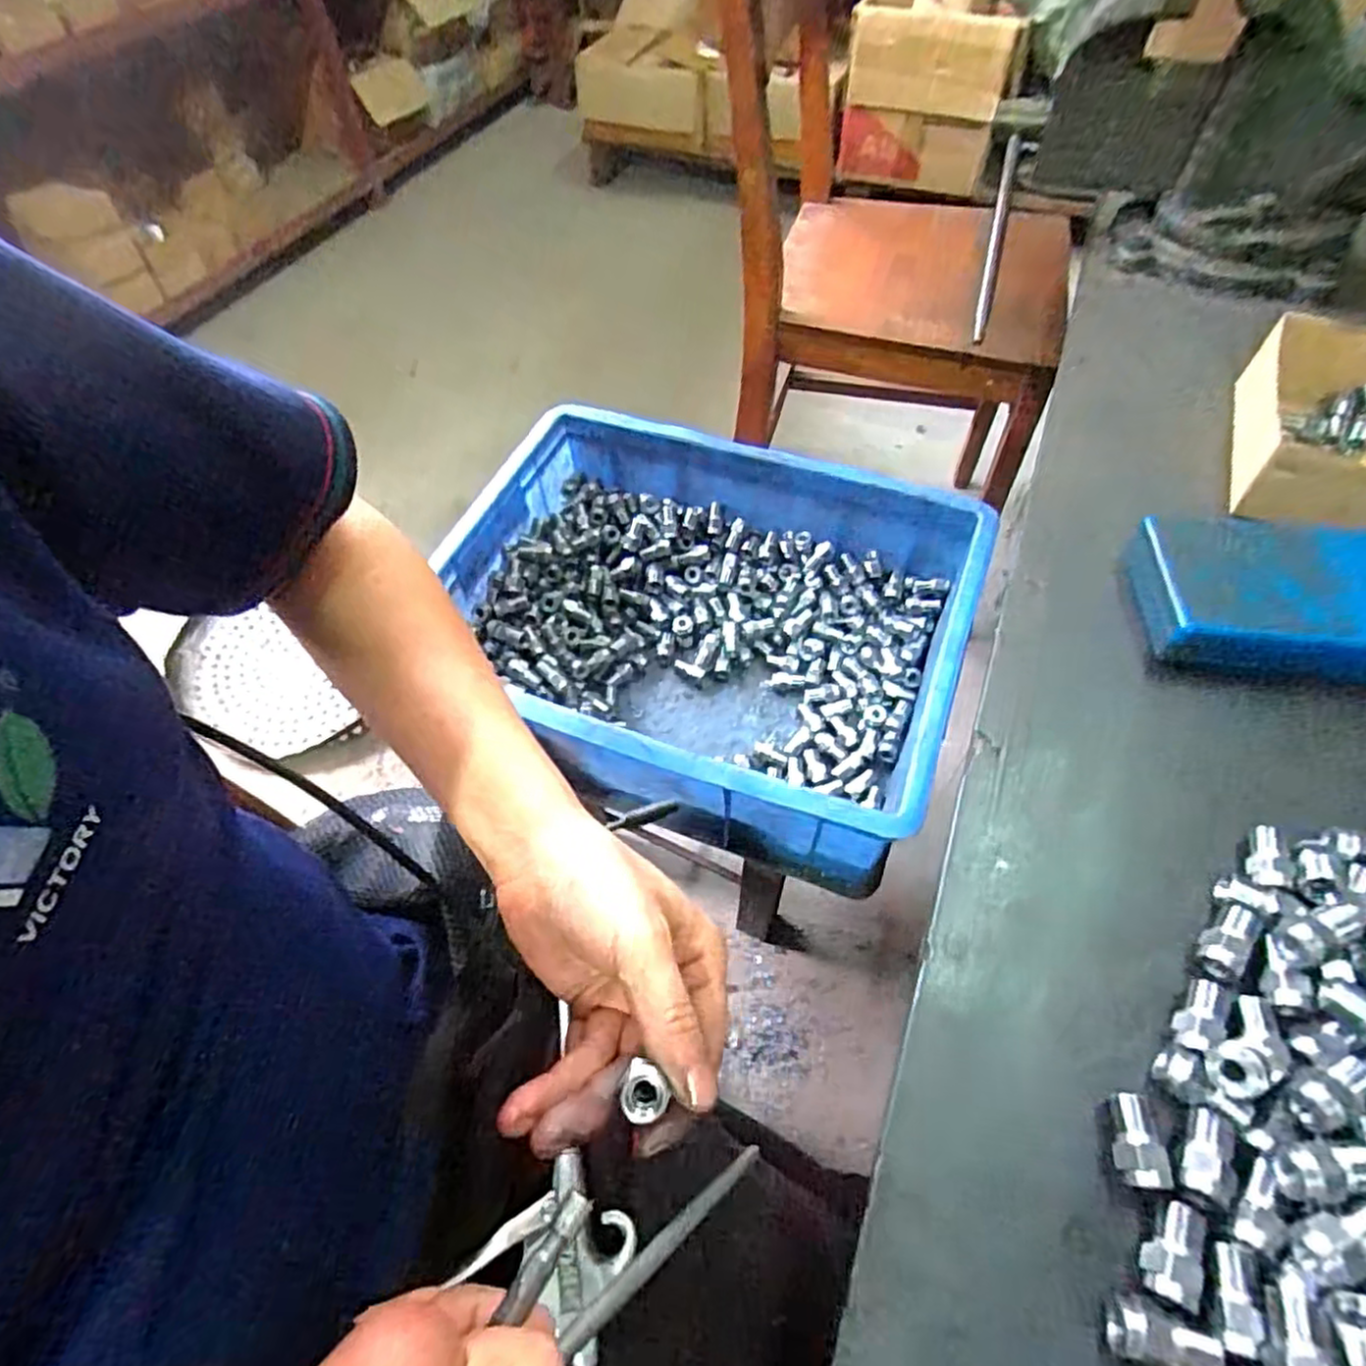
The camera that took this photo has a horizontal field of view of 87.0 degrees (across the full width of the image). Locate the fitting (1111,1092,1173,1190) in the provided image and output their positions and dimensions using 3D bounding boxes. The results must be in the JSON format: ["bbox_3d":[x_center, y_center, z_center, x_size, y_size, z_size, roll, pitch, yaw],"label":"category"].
[{"bbox_3d":[0.159,0.164,0.257,0.014,0.017,0.028,-1,55,0],"label":"fitting"}]

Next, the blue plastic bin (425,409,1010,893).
[{"bbox_3d":[0.013,-0.043,0.591,0.381,0.142,0.297,19,57,13],"label":"blue plastic bin"}]

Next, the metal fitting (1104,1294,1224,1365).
[{"bbox_3d":[0.151,0.208,0.229,0.031,0.012,0.015,14,56,10],"label":"metal fitting"}]

